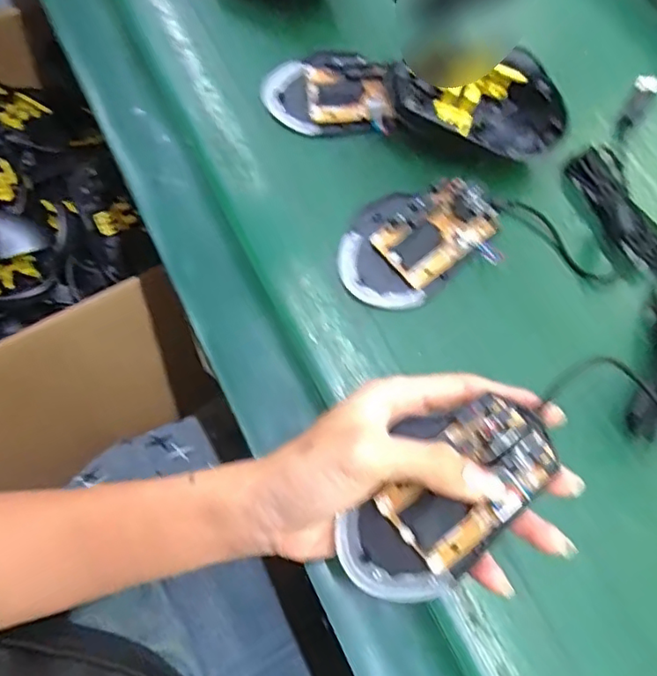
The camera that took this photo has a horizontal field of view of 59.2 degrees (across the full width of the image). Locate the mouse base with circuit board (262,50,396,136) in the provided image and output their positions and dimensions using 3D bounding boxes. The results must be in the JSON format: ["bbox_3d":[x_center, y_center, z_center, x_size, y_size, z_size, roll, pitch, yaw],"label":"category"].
[{"bbox_3d":[-0.001,-0.178,0.419,0.093,0.020,0.064,3,70,-4],"label":"mouse base with circuit board"}]

